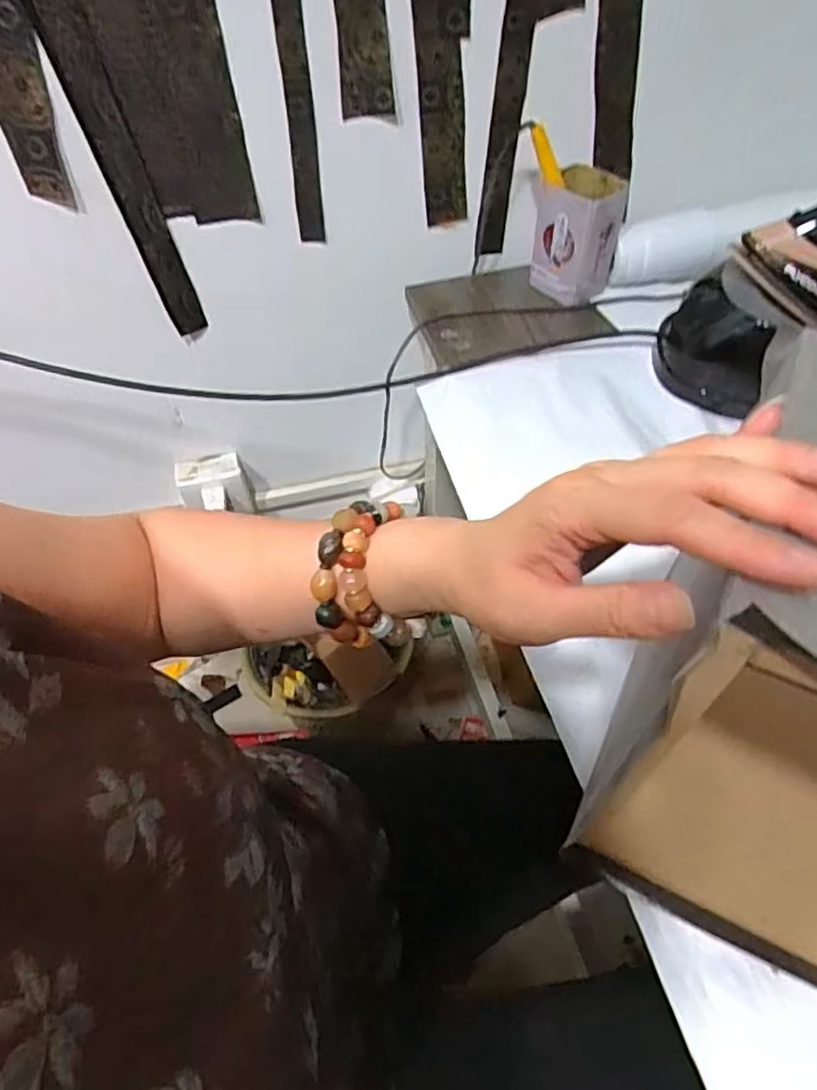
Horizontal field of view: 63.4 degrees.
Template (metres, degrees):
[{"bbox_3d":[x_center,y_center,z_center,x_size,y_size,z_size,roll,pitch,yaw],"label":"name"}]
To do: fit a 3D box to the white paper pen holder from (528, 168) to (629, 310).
[{"bbox_3d":[0.177,-0.325,0.697,0.088,0.111,0.069,17,53,17],"label":"white paper pen holder"}]

